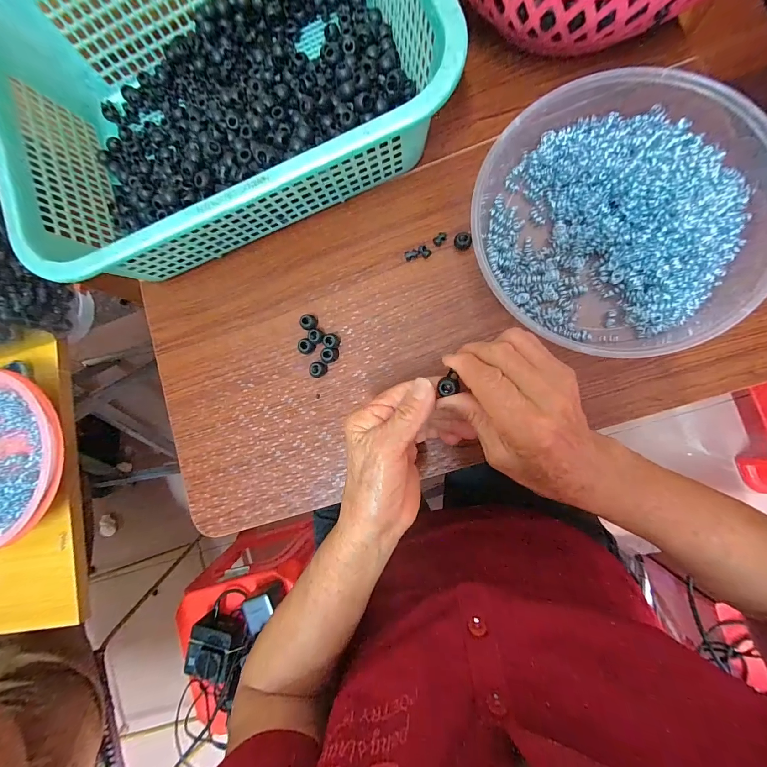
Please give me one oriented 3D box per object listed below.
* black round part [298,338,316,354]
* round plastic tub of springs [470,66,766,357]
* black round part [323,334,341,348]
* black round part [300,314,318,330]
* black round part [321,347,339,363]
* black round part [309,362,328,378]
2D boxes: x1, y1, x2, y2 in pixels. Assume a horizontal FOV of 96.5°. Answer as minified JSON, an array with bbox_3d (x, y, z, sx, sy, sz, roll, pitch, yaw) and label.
[{"bbox_3d":[-0.076,-0.036,0.336,0.015,0.010,0.014,0,87,8],"label":"black round part"},{"bbox_3d":[0.189,-0.140,0.282,0.218,0.044,0.221,0,87,8],"label":"round plastic tub of springs"},{"bbox_3d":[-0.050,-0.041,0.334,0.016,0.014,0.014,24,90,8],"label":"black round part"},{"bbox_3d":[-0.073,-0.061,0.341,0.016,0.012,0.016,0,87,8],"label":"black round part"},{"bbox_3d":[-0.052,-0.027,0.331,0.014,0.009,0.014,1,87,8],"label":"black round part"},{"bbox_3d":[-0.063,-0.014,0.334,0.016,0.009,0.015,0,87,8],"label":"black round part"}]

